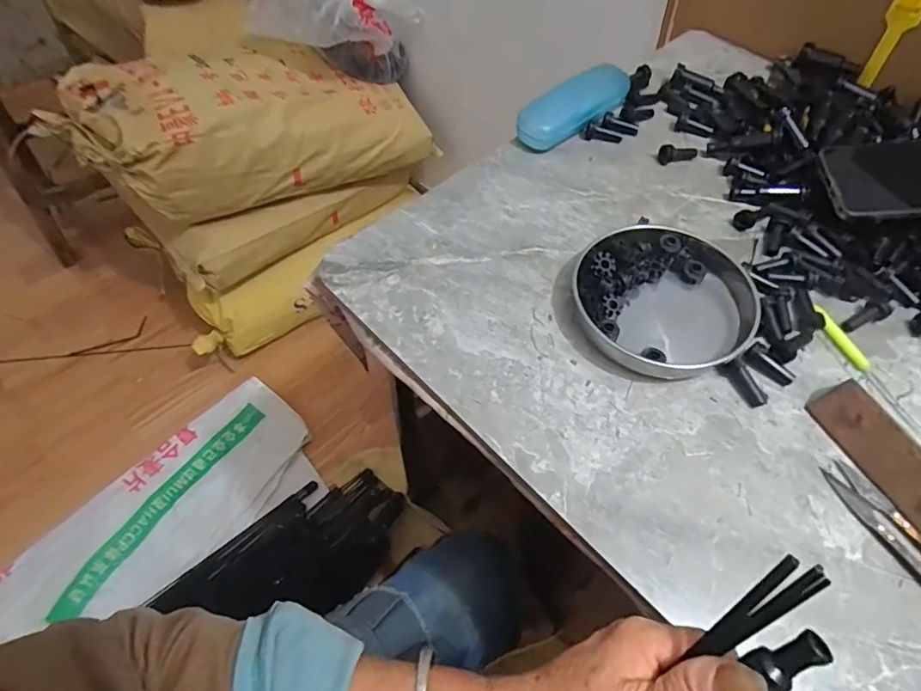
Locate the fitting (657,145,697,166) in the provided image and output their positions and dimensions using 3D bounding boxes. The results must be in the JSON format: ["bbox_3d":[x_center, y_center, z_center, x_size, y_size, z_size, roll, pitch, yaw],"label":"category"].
[{"bbox_3d":[0.219,-0.194,0.538,0.038,0.014,0.013,-13,60,-8],"label":"fitting"}]

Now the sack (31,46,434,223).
[{"bbox_3d":[-0.407,-0.432,1.080,0.660,0.224,0.243,-15,58,-31],"label":"sack"}]

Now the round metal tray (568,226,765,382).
[{"bbox_3d":[0.160,-0.036,0.426,0.135,0.024,0.135,1,57,-1],"label":"round metal tray"}]

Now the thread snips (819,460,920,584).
[{"bbox_3d":[0.283,0.126,0.338,0.025,0.010,0.116,-25,61,-16],"label":"thread snips"}]

